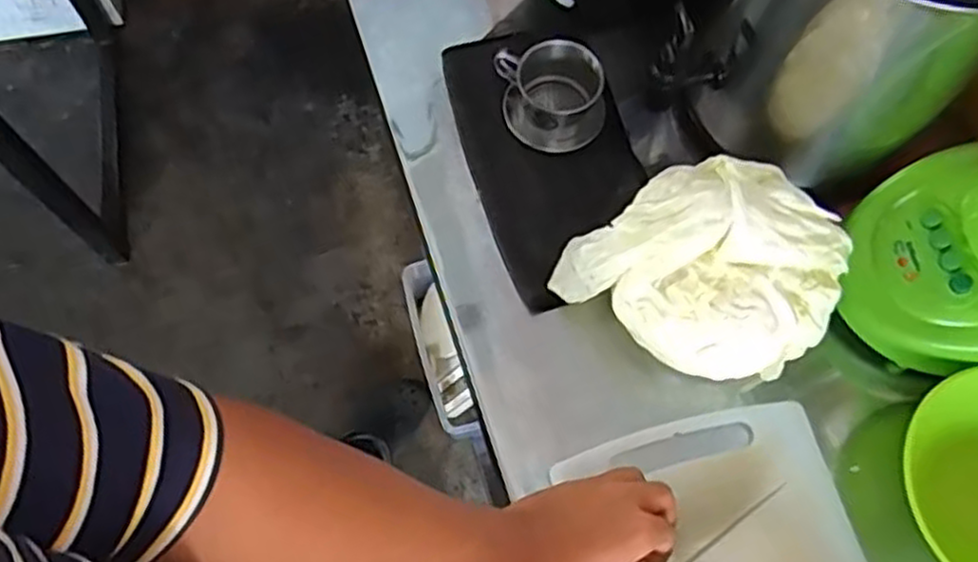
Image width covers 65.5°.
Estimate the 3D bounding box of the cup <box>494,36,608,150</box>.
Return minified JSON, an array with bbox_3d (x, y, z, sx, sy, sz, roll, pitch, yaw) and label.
[{"bbox_3d":[0.056,-0.166,0.666,0.080,0.062,0.081,0,68,-1],"label":"cup"}]

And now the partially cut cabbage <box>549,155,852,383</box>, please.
[{"bbox_3d":[0.168,-0.013,0.584,0.181,0.092,0.152,38,73,13],"label":"partially cut cabbage"}]

